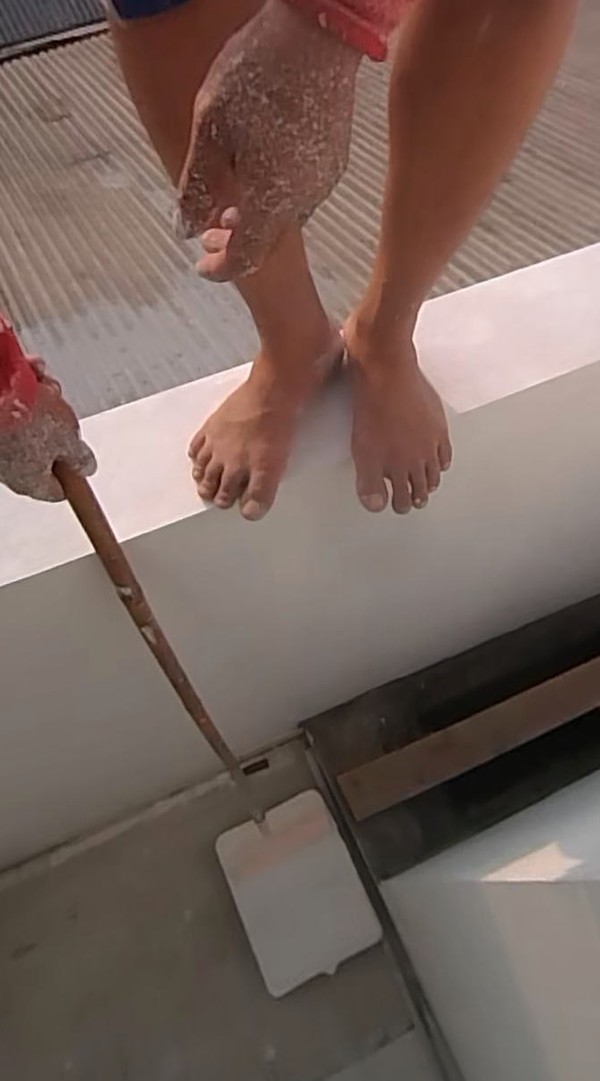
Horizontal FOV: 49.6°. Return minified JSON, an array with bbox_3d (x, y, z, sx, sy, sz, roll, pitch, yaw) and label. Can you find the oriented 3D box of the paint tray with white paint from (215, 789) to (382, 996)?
[{"bbox_3d":[-0.008,0.836,1.571,0.286,0.073,0.360,-24,63,-8],"label":"paint tray with white paint"}]

